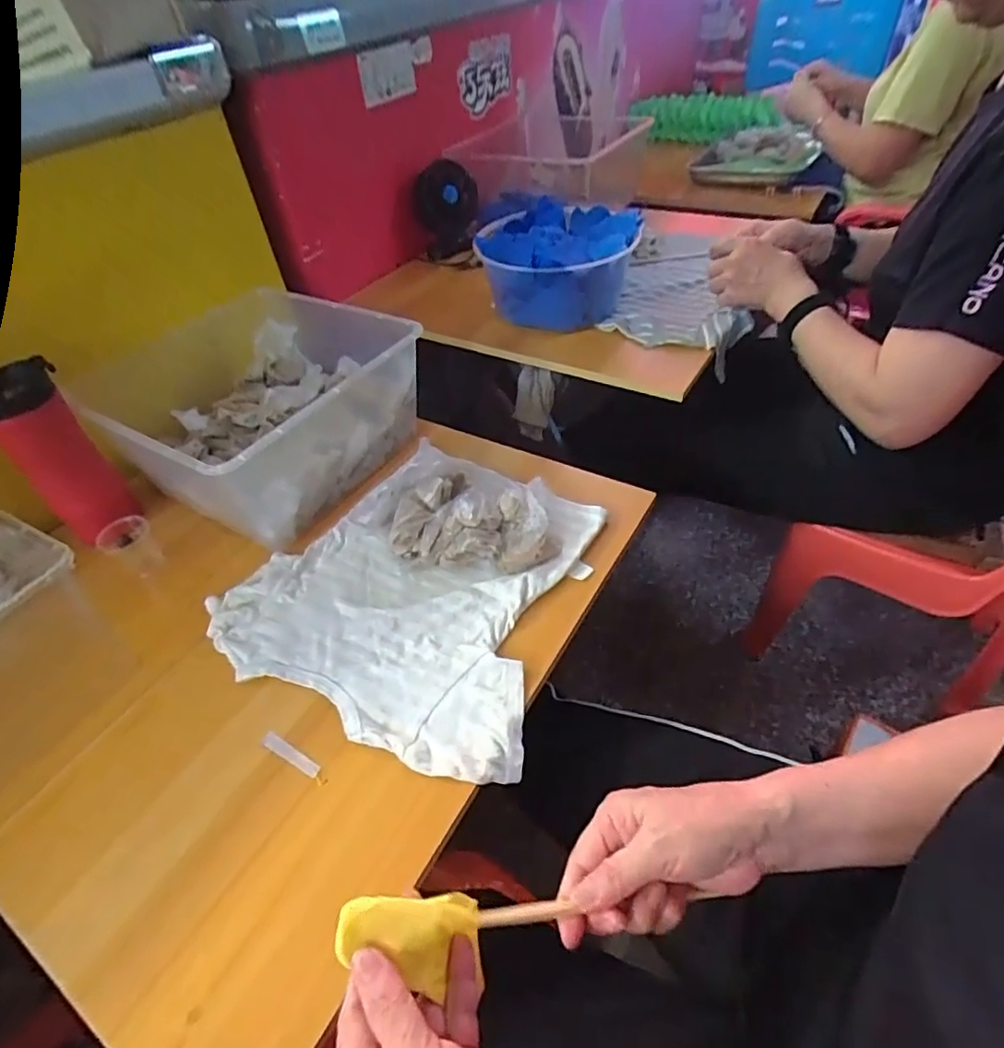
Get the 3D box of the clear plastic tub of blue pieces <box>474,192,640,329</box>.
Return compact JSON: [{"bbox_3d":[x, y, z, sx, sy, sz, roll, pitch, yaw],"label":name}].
[{"bbox_3d":[0.073,-0.360,0.812,0.212,0.100,0.195,-3,45,3],"label":"clear plastic tub of blue pieces"}]

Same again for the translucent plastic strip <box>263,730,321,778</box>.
[{"bbox_3d":[-0.168,0.182,0.456,0.055,0.005,0.011,20,50,23],"label":"translucent plastic strip"}]

